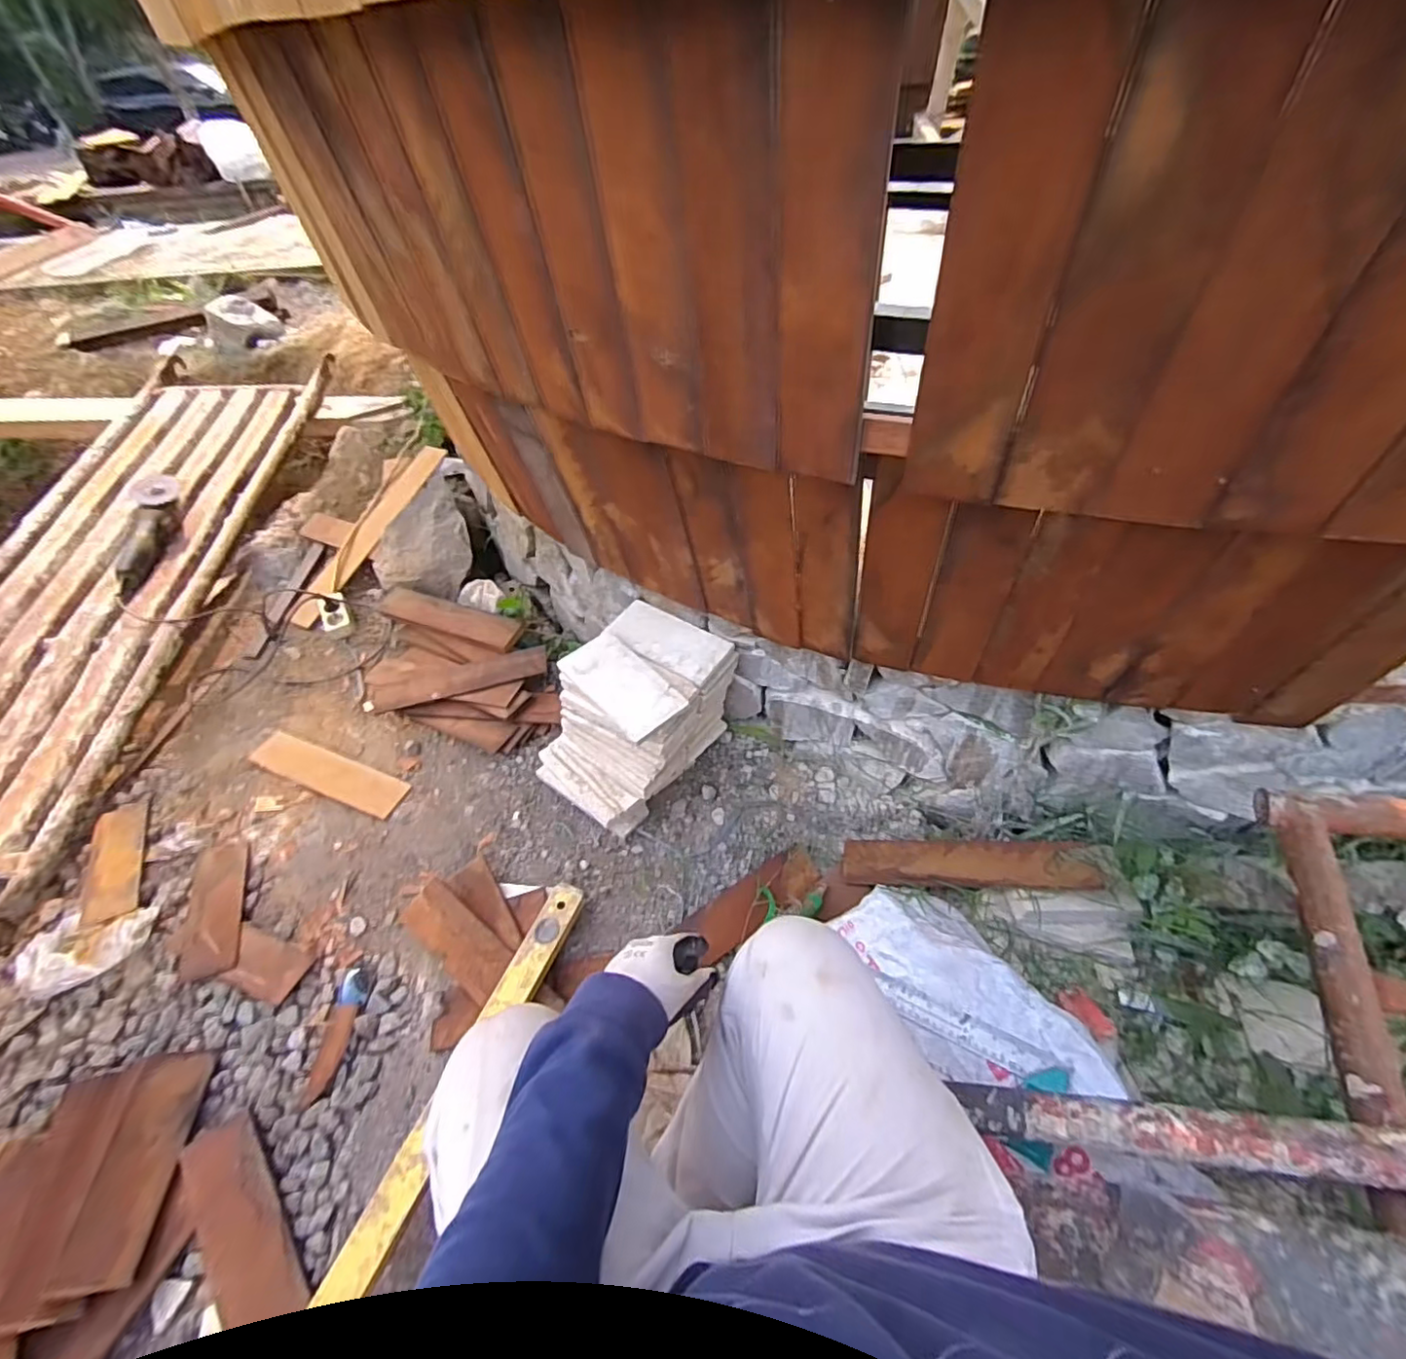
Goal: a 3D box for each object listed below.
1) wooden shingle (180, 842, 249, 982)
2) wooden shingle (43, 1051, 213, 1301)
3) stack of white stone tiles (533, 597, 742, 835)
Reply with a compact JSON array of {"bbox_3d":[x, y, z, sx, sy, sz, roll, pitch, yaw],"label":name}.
[{"bbox_3d":[-0.817,0.377,1.044,0.084,0.012,0.244,-19,46,-15],"label":"wooden shingle"},{"bbox_3d":[-0.724,0.619,0.798,0.084,0.009,0.239,7,42,-19],"label":"wooden shingle"},{"bbox_3d":[-0.115,0.066,1.049,0.251,0.274,0.291,31,58,29],"label":"stack of white stone tiles"}]

